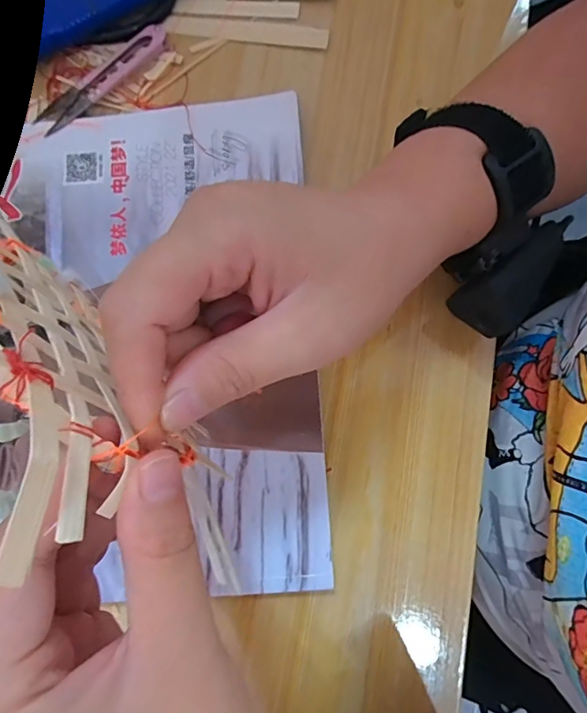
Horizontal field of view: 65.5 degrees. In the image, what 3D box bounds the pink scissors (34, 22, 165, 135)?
[{"bbox_3d":[-0.124,-0.181,0.294,0.099,0.006,0.024,-44,82,-7],"label":"pink scissors"}]

